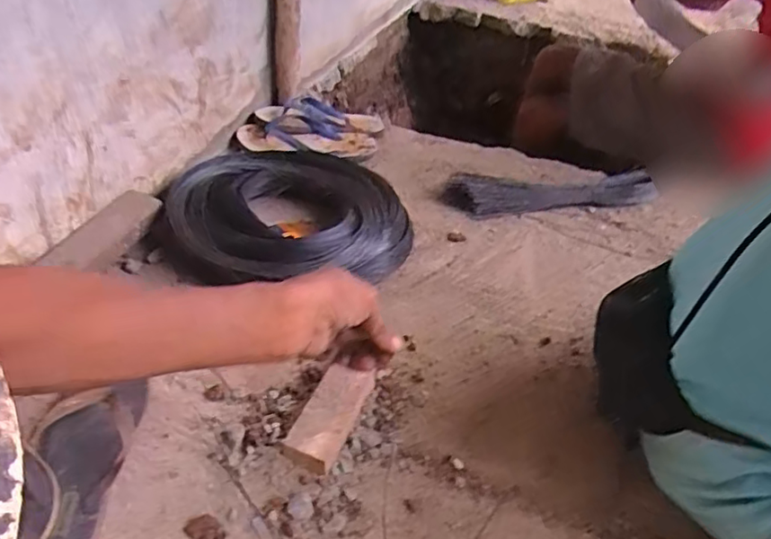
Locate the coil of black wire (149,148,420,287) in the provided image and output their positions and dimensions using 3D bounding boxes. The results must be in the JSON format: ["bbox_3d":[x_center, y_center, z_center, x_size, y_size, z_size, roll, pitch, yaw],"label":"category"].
[{"bbox_3d":[-0.150,-0.083,0.950,0.380,0.093,0.314,4,40,-3],"label":"coil of black wire"}]

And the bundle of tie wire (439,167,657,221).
[{"bbox_3d":[0.315,-0.143,1.121,0.419,0.047,0.073,-5,41,-14],"label":"bundle of tie wire"}]

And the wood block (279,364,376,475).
[{"bbox_3d":[-0.061,0.162,0.684,0.056,0.028,0.137,20,44,15],"label":"wood block"}]

